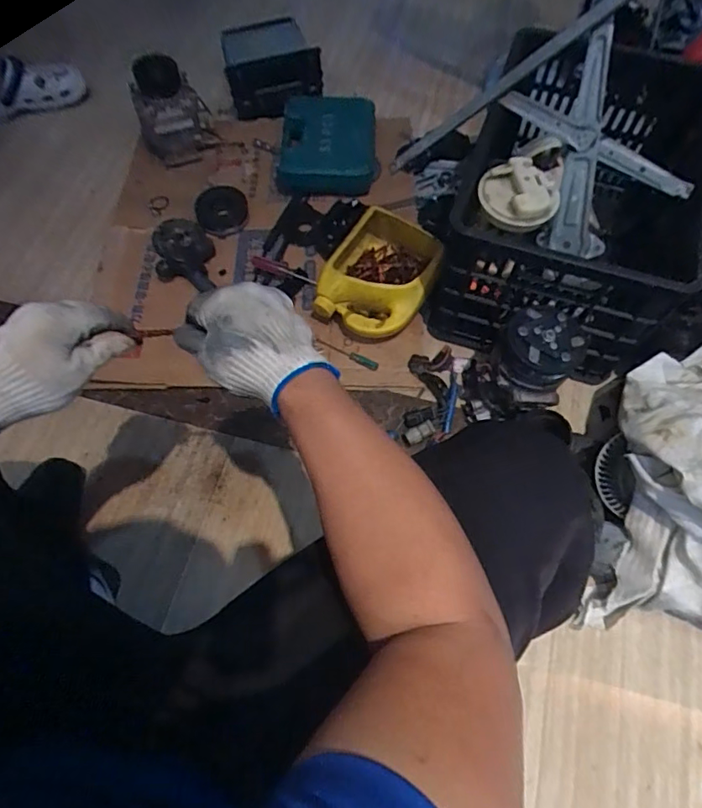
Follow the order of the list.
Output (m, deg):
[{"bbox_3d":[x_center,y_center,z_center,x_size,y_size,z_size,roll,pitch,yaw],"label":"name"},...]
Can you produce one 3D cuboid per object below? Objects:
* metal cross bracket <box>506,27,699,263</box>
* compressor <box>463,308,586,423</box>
[{"bbox_3d":[0.359,-0.381,0.808,0.282,0.207,0.045,56,38,-8],"label":"metal cross bracket"},{"bbox_3d":[0.259,-0.051,0.807,0.137,0.178,0.126,8,67,3],"label":"compressor"}]

